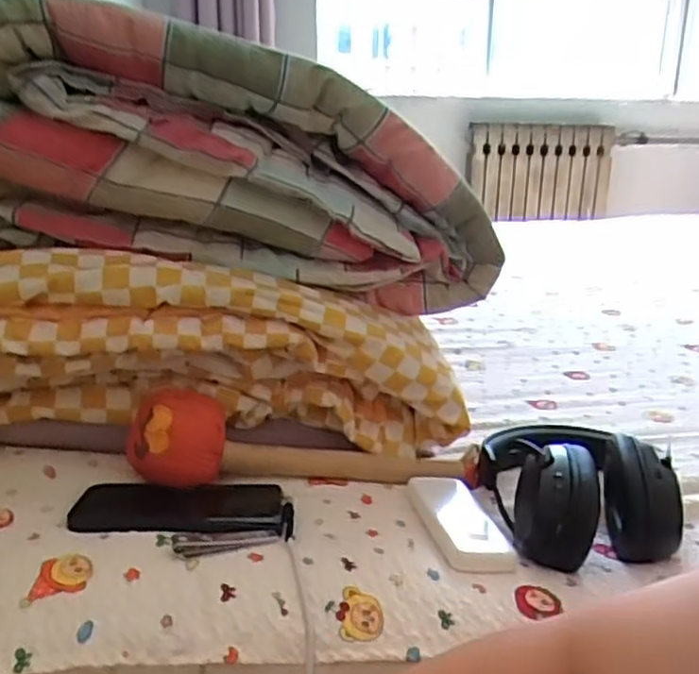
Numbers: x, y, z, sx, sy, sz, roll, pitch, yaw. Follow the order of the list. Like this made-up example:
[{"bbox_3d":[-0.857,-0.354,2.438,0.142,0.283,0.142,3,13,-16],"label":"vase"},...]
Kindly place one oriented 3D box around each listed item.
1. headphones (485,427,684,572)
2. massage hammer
[{"bbox_3d":[0.191,0.118,0.632,0.135,0.086,0.217,0,18,-1],"label":"headphones"},{"bbox_3d":[-0.034,0.105,0.649,0.323,0.083,0.077,10,16,-15],"label":"massage hammer"}]

